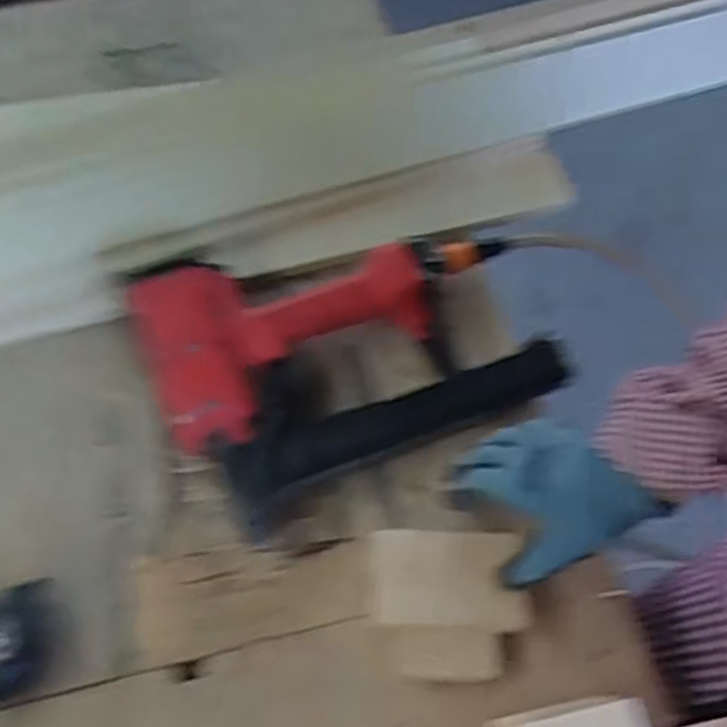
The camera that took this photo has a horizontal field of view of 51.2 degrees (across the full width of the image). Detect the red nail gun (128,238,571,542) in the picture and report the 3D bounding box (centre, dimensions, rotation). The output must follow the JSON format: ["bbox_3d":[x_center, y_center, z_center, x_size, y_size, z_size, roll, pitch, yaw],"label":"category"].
[{"bbox_3d":[-0.009,-0.017,0.634,0.321,0.085,0.222,-21,61,-12],"label":"red nail gun"}]

